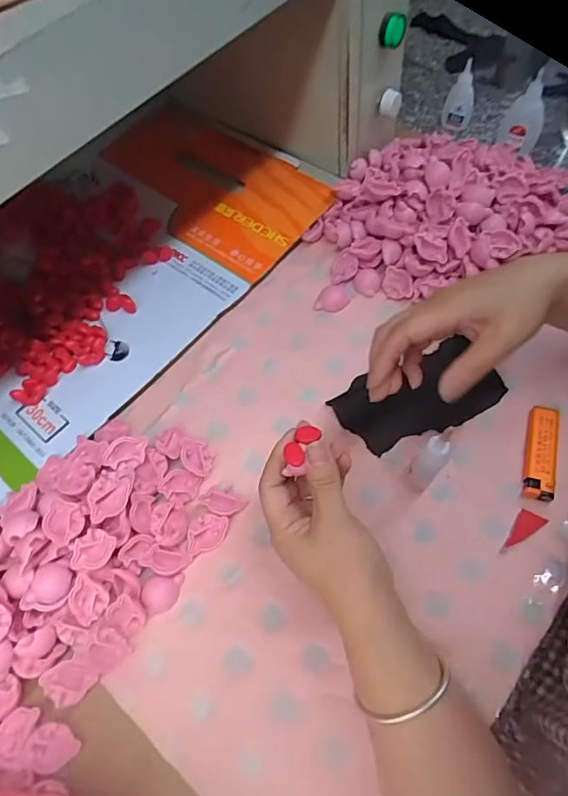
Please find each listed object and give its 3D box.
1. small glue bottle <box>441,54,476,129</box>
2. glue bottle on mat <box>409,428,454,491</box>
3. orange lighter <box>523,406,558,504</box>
[{"bbox_3d":[0.212,-0.360,0.595,0.034,0.063,0.042,15,64,10],"label":"small glue bottle"},{"bbox_3d":[0.110,0.046,0.373,0.021,0.086,0.016,39,70,20],"label":"glue bottle on mat"},{"bbox_3d":[0.212,0.045,0.412,0.022,0.012,0.079,15,64,10],"label":"orange lighter"}]

